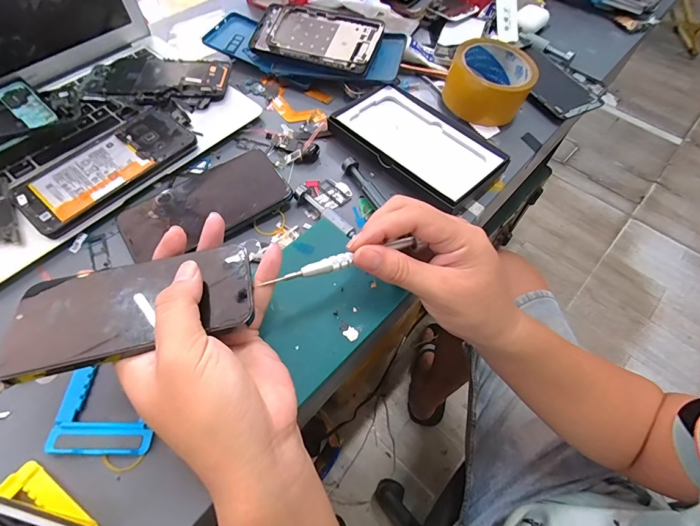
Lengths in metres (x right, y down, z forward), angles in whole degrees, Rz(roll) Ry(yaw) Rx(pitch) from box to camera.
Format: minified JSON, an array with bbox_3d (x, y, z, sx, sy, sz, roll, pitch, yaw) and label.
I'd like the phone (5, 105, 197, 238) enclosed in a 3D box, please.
[{"bbox_3d":[-0.243,-0.098,0.353,0.080,0.011,0.166,34,64,17],"label":"phone"}]

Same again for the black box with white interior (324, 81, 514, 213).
[{"bbox_3d":[0.065,-0.132,0.383,0.184,0.028,0.103,40,66,20],"label":"black box with white interior"}]

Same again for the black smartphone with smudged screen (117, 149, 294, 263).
[{"bbox_3d":[-0.137,-0.057,0.336,0.152,0.011,0.076,-30,65,-18],"label":"black smartphone with smudged screen"}]

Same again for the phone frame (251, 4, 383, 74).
[{"bbox_3d":[-0.044,-0.285,0.439,0.164,0.009,0.079,19,78,13],"label":"phone frame"}]

